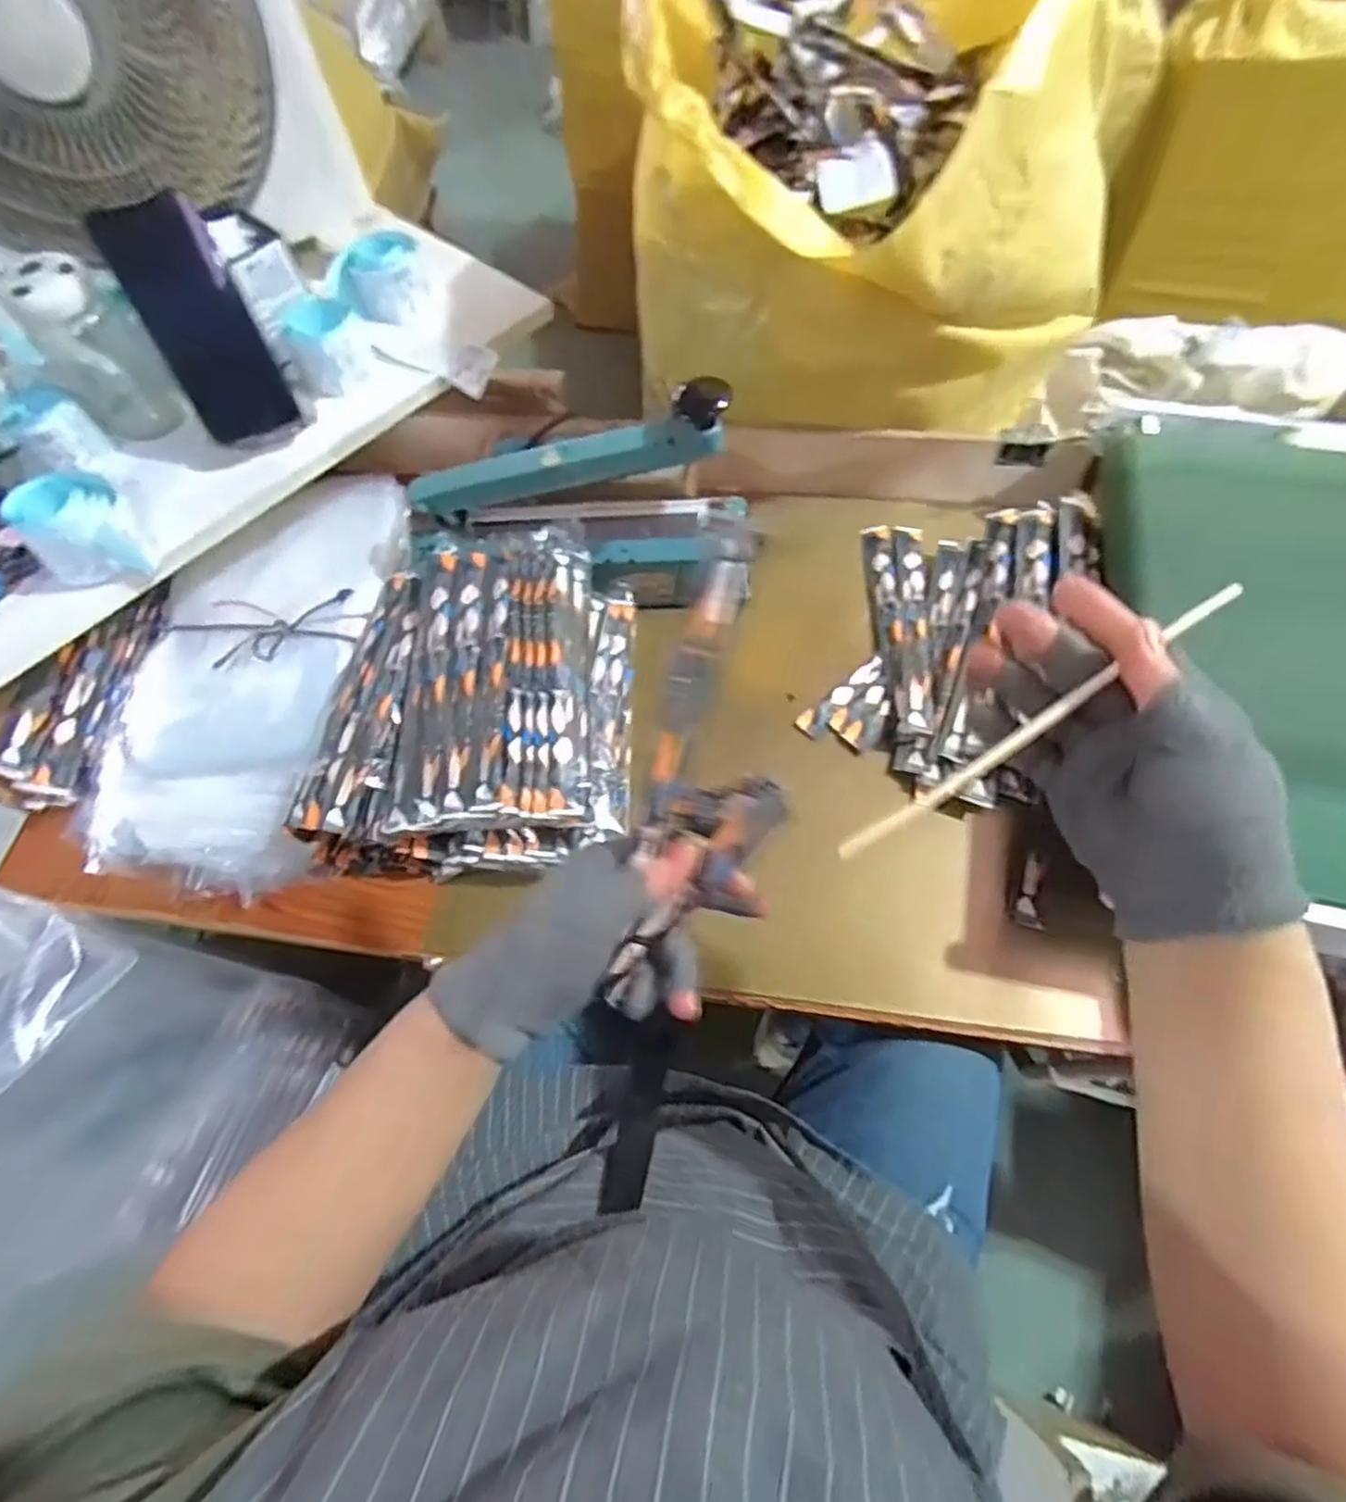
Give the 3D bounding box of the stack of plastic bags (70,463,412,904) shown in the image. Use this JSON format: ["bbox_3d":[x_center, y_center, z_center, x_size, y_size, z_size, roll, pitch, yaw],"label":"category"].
[{"bbox_3d":[-0.371,-0.087,0.633,0.201,0.061,0.411,5,64,6],"label":"stack of plastic bags"}]

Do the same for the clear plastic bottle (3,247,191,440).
[{"bbox_3d":[-0.501,-0.349,0.599,0.084,0.141,0.082,32,70,17],"label":"clear plastic bottle"}]

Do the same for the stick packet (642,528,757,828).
[{"bbox_3d":[0.009,-0.027,0.303,0.022,0.130,0.012,7,21,-23],"label":"stick packet"}]

